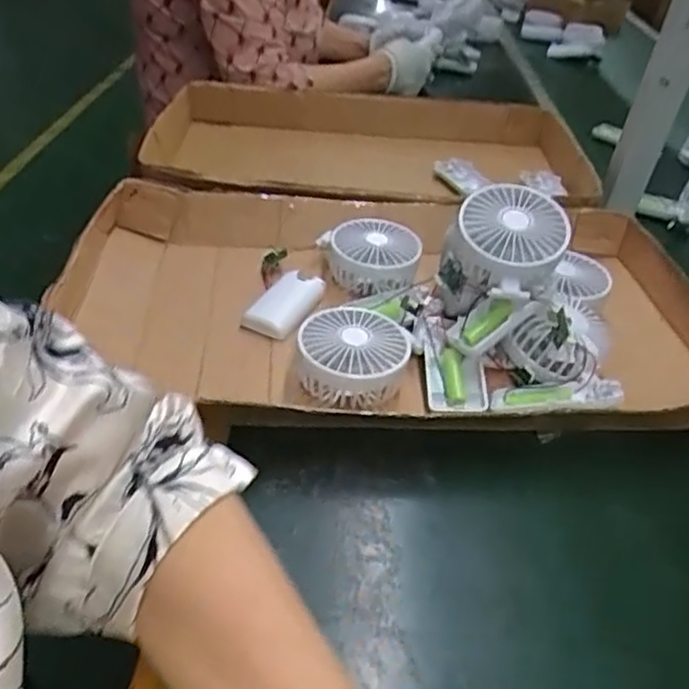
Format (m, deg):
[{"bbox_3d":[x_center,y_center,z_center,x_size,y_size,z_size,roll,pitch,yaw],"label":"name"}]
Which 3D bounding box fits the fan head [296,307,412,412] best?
[{"bbox_3d":[0.007,0.011,0.533,0.082,0.049,0.085,5,38,-4],"label":"fan head"}]

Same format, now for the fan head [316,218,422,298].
[{"bbox_3d":[0.025,-0.082,0.652,0.093,0.044,0.083,1,38,-8],"label":"fan head"}]

